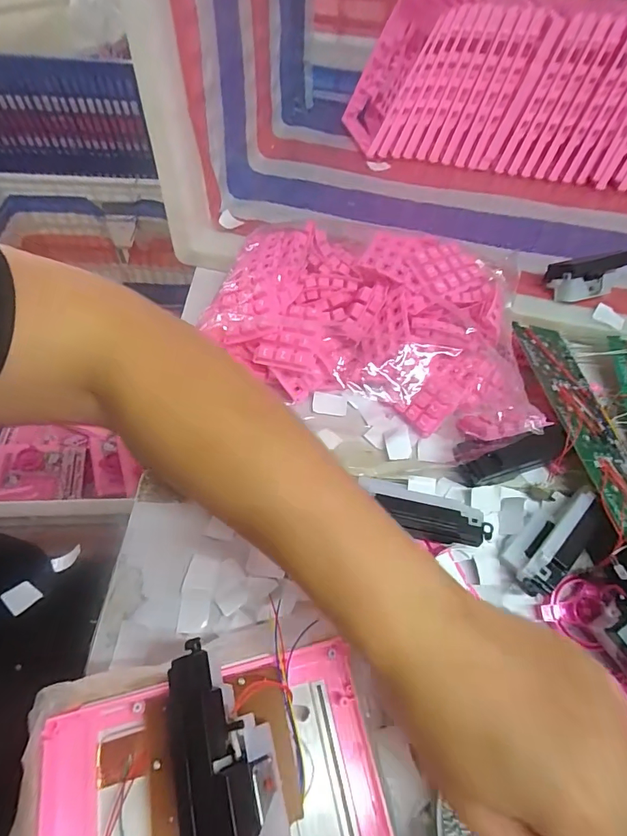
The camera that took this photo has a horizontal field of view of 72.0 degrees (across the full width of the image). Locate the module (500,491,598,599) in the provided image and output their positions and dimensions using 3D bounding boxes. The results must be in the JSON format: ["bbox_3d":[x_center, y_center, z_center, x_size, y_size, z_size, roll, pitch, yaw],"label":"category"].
[{"bbox_3d":[0.175,0.087,0.319,0.035,0.029,0.091,40,63,20],"label":"module"}]

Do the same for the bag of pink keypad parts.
[{"bbox_3d":[0.052,-0.081,0.383,0.258,0.073,0.173,12,57,3],"label":"bag of pink keypad parts"}]

